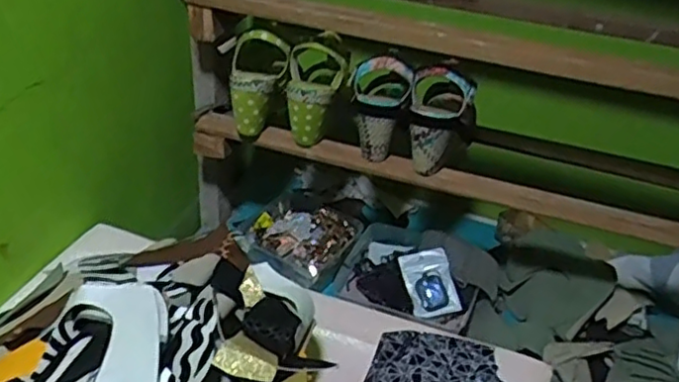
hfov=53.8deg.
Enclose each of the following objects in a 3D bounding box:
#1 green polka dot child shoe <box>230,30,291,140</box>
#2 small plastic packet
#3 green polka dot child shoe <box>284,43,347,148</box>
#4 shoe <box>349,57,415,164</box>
[{"bbox_3d":[-0.111,-0.148,0.928,0.078,0.142,0.072,2,32,-5],"label":"green polka dot child shoe"},{"bbox_3d":[0.133,0.134,0.978,0.069,0.024,0.102,-17,71,-2],"label":"small plastic packet"},{"bbox_3d":[-0.032,-0.134,0.918,0.078,0.129,0.073,3,32,-3],"label":"green polka dot child shoe"},{"bbox_3d":[0.052,-0.111,0.890,0.079,0.135,0.085,8,32,5],"label":"shoe"}]

